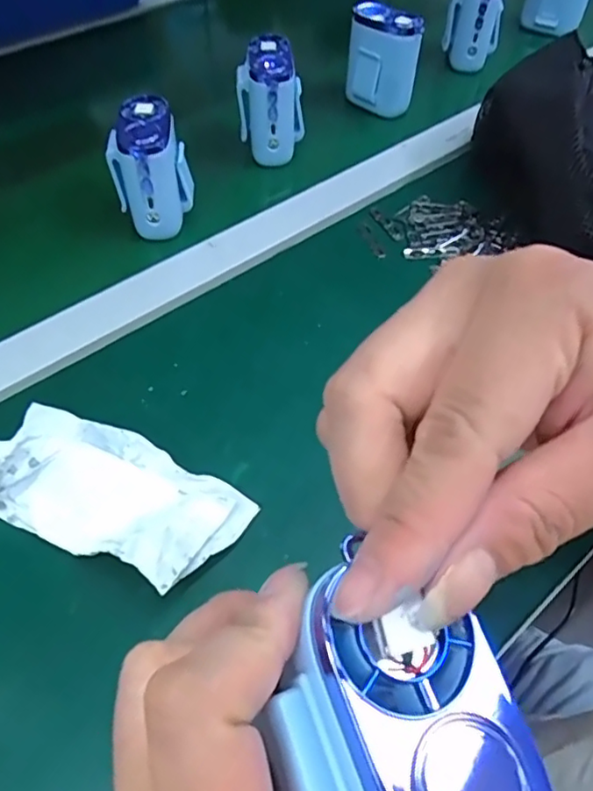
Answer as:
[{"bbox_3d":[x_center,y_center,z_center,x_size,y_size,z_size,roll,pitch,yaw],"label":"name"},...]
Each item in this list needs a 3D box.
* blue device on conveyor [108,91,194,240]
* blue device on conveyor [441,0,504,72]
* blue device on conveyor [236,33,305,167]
[{"bbox_3d":[-0.111,-0.169,0.451,0.057,0.091,0.059,-9,55,-9],"label":"blue device on conveyor"},{"bbox_3d":[0.190,-0.400,0.628,0.057,0.097,0.044,15,55,9],"label":"blue device on conveyor"},{"bbox_3d":[-0.022,-0.251,0.512,0.055,0.093,0.056,-1,54,-3],"label":"blue device on conveyor"}]

